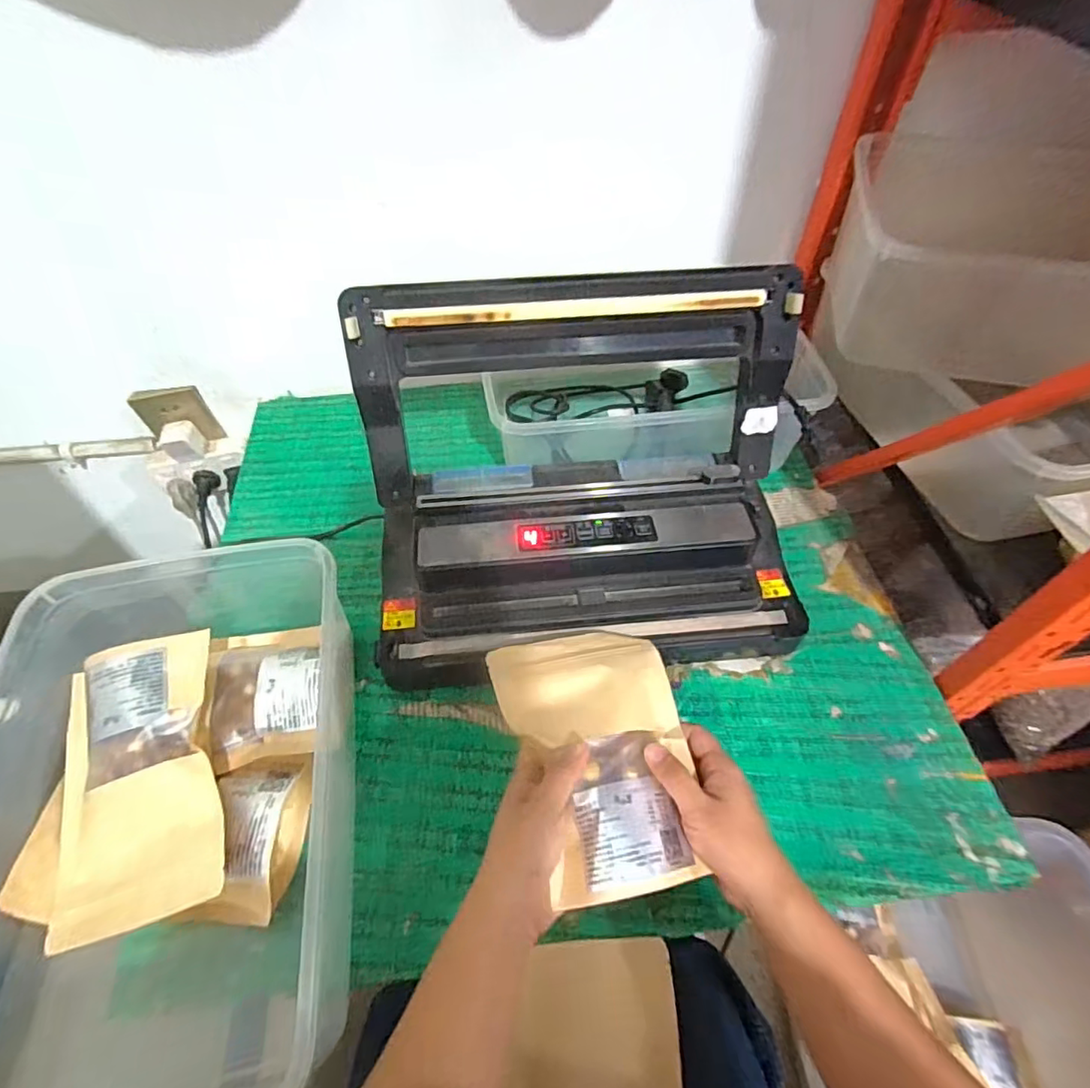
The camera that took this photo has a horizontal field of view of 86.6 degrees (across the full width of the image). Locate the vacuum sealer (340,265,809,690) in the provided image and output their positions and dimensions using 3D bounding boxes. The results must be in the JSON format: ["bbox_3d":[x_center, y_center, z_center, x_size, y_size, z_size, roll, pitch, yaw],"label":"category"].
[{"bbox_3d":[0.034,-0.055,0.513,0.377,0.241,0.252,-5,53,-2],"label":"vacuum sealer"}]

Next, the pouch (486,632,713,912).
[{"bbox_3d":[0.045,0.149,0.430,0.131,0.028,0.190,-13,54,-8],"label":"pouch"}]

